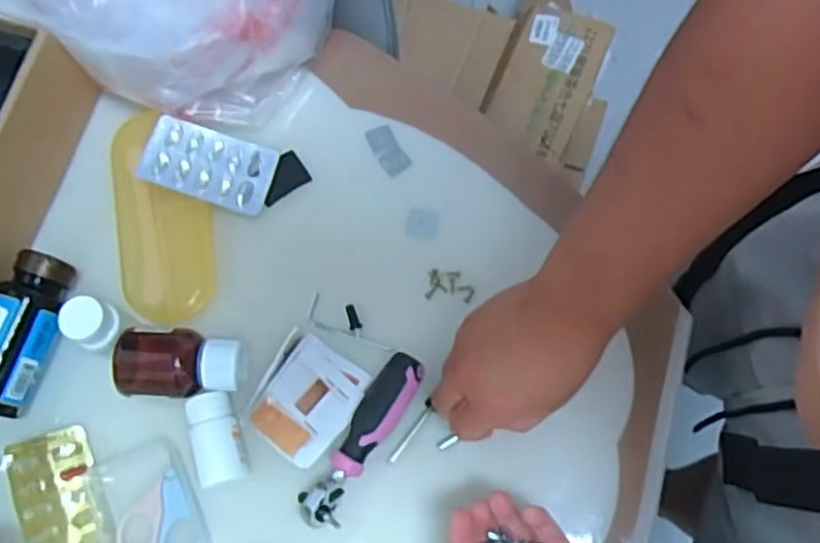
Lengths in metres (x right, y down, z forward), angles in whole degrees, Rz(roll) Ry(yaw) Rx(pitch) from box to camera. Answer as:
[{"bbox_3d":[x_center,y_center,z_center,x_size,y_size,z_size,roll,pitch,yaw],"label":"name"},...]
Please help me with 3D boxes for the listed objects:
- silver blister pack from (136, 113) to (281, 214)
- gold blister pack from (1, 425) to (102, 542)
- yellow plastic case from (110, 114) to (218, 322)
[{"bbox_3d":[-0.149,-0.080,0.535,0.093,0.004,0.055,18,70,-9],"label":"silver blister pack"},{"bbox_3d":[-0.230,0.147,0.471,0.052,0.012,0.083,-13,79,-42],"label":"gold blister pack"},{"bbox_3d":[-0.178,-0.043,0.519,0.065,0.027,0.155,-8,72,-1],"label":"yellow plastic case"}]

